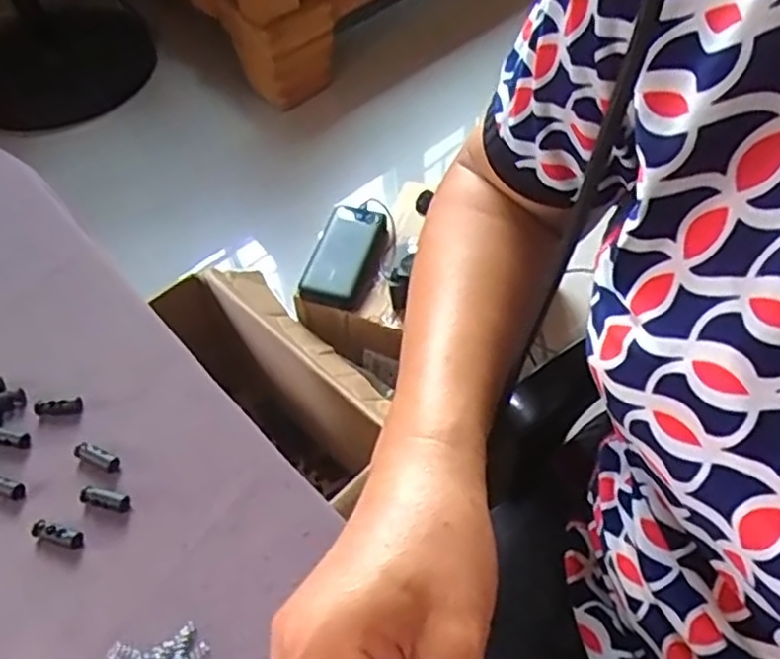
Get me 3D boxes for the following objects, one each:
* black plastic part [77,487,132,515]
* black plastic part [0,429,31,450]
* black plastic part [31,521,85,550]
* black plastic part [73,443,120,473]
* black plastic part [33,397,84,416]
[{"bbox_3d":[-0.143,0.086,0.353,0.026,0.008,0.008,9,54,10],"label":"black plastic part"},{"bbox_3d":[-0.207,0.058,0.377,0.027,0.004,0.009,5,54,8],"label":"black plastic part"},{"bbox_3d":[-0.165,0.101,0.345,0.028,0.008,0.008,13,55,13],"label":"black plastic part"},{"bbox_3d":[-0.154,0.067,0.368,0.027,0.008,0.008,19,57,18],"label":"black plastic part"},{"bbox_3d":[-0.184,0.043,0.389,0.027,0.005,0.010,-4,53,1],"label":"black plastic part"}]

